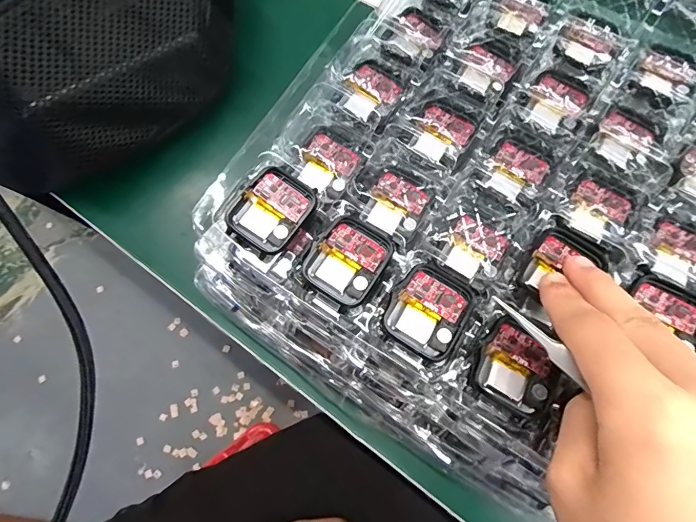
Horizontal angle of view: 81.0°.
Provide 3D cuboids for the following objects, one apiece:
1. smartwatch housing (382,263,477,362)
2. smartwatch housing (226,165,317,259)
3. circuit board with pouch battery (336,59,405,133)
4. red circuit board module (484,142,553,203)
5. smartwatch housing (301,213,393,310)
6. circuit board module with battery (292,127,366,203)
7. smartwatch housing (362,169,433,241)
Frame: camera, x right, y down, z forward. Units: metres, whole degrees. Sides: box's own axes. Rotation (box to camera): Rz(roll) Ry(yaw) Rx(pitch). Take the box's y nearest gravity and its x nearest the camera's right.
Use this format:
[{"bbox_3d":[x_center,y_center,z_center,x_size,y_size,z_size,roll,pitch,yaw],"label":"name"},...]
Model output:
[{"bbox_3d":[0.041,0.025,0.208,0.037,0.006,0.042,32,77,9],"label":"smartwatch housing"},{"bbox_3d":[-0.041,-0.027,0.223,0.037,0.009,0.044,35,78,10],"label":"smartwatch housing"},{"bbox_3d":[0.013,-0.101,0.249,0.036,0.011,0.035,38,78,11],"label":"circuit board with pouch battery"},{"bbox_3d":[0.097,-0.051,0.236,0.032,0.010,0.038,35,78,10],"label":"red circuit board module"},{"bbox_3d":[0.001,-0.001,0.216,0.037,0.006,0.044,32,77,9],"label":"smartwatch housing"},{"bbox_3d":[-0.013,-0.056,0.236,0.035,0.009,0.037,36,78,10],"label":"circuit board module with battery"},{"bbox_3d":[0.028,-0.032,0.234,0.034,0.005,0.034,35,77,10],"label":"smartwatch housing"}]

